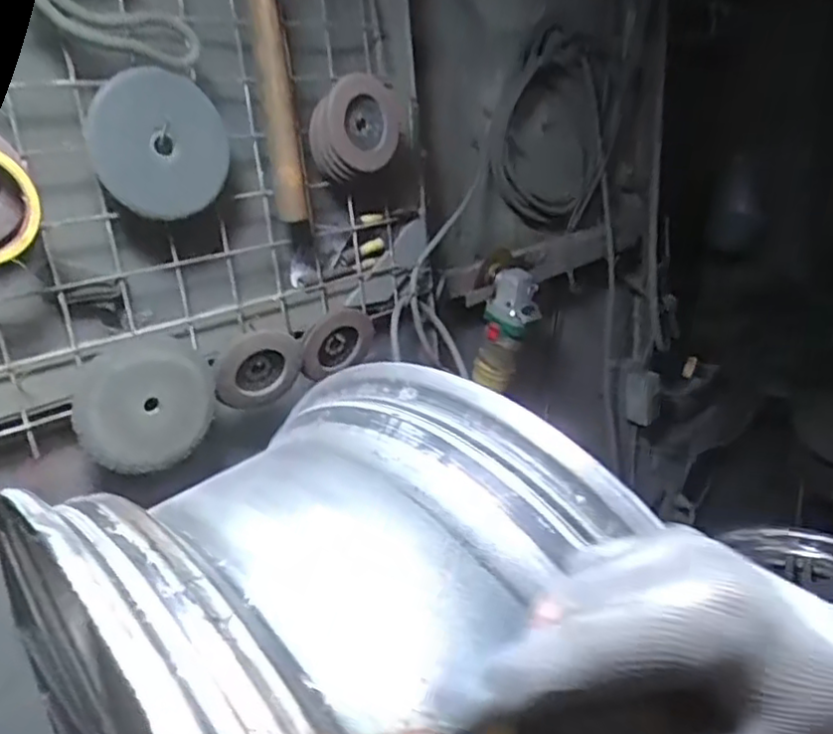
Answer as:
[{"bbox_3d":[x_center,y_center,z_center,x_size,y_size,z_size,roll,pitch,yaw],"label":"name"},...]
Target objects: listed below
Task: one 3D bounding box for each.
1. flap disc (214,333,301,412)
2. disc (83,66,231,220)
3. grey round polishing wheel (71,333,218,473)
[{"bbox_3d":[-0.167,0.009,0.721,0.092,0.097,0.020,-24,45,-24],"label":"flap disc"},{"bbox_3d":[-0.230,-0.200,0.613,0.026,0.121,0.129,24,16,33],"label":"disc"},{"bbox_3d":[-0.260,0.034,0.651,0.129,0.120,0.022,-16,23,-34],"label":"grey round polishing wheel"}]

